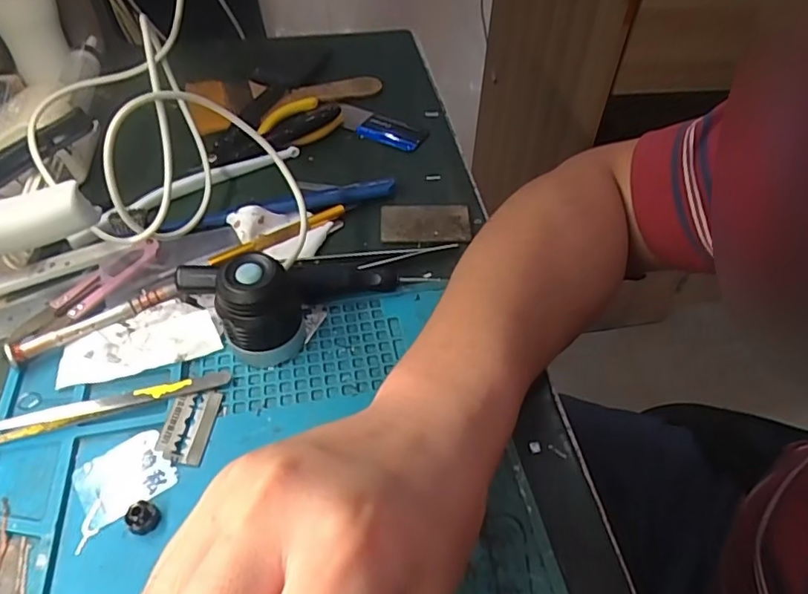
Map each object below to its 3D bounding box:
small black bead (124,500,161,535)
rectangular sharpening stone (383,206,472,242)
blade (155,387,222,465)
[{"bbox_3d":[-0.114,0.096,0.244,0.013,0.011,0.011,-35,58,-29],"label":"small black bead"},{"bbox_3d":[0.015,-0.050,0.380,0.060,0.005,0.036,3,48,1],"label":"rectangular sharpening stone"},{"bbox_3d":[-0.106,0.063,0.277,0.022,0.004,0.038,12,48,-6],"label":"blade"}]

